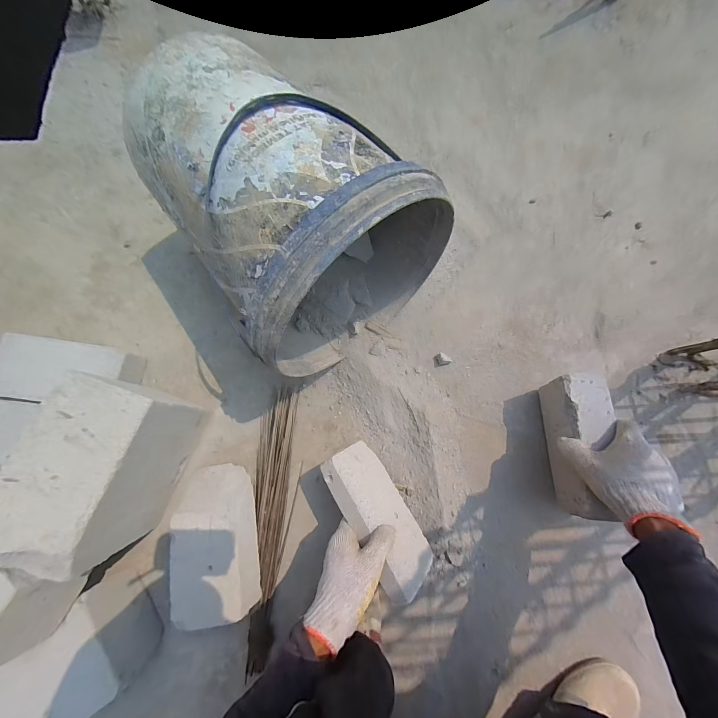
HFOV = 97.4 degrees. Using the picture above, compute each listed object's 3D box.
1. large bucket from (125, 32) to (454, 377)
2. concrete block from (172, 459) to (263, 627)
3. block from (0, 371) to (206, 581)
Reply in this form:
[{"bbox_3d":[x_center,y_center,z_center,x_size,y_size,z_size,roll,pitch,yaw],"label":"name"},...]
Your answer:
[{"bbox_3d":[-0.095,-0.215,0.463,0.289,0.321,0.365,-39,81,-9],"label":"large bucket"},{"bbox_3d":[-0.212,0.266,0.476,0.105,0.093,0.194,-9,78,-3],"label":"concrete block"},{"bbox_3d":[-0.313,0.143,0.433,0.096,0.237,0.197,21,78,3],"label":"block"}]

